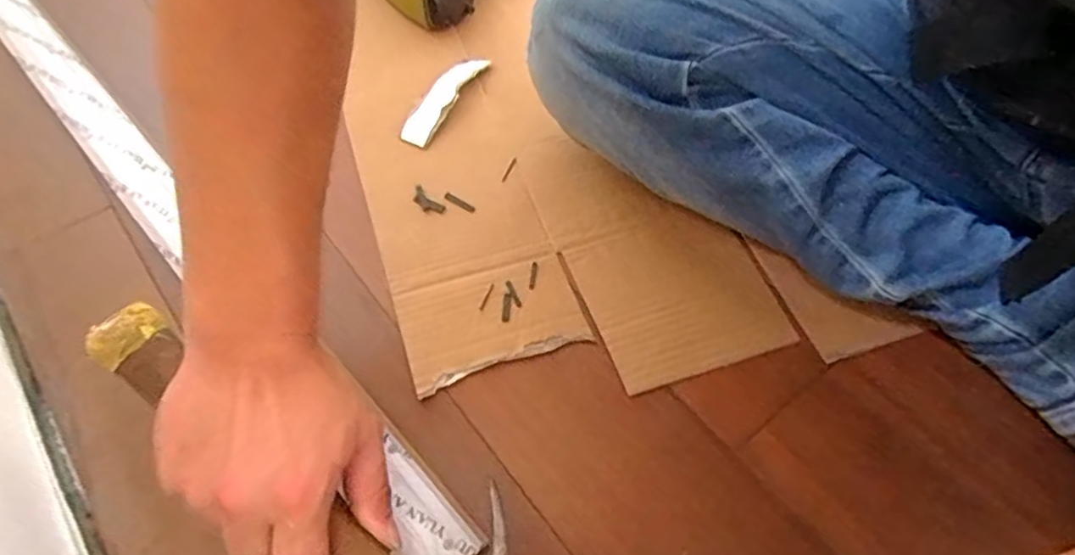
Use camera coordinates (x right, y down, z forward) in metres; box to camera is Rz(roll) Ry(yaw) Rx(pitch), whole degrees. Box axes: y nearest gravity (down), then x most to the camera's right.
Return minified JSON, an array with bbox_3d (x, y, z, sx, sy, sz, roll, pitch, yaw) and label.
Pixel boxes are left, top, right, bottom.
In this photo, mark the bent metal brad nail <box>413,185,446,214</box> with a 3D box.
[{"bbox_3d":[-0.090,-0.062,0.517,0.031,0.004,0.014,35,63,20],"label":"bent metal brad nail"}]

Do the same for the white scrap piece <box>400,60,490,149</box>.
[{"bbox_3d":[-0.084,-0.165,0.577,0.028,0.014,0.119,22,59,13],"label":"white scrap piece"}]

